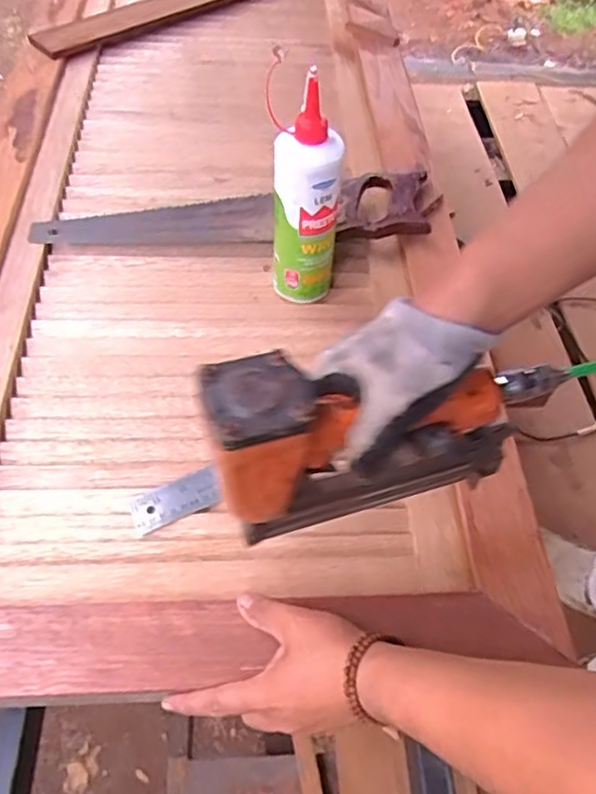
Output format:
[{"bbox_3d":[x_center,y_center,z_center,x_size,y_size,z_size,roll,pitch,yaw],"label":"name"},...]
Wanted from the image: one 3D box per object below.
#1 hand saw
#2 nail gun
[{"bbox_3d":[-0.072,-0.232,0.779,0.490,0.049,0.119,-1,55,-5],"label":"hand saw"},{"bbox_3d":[0.062,0.031,0.423,0.242,0.154,0.053,-11,52,-14],"label":"nail gun"}]

